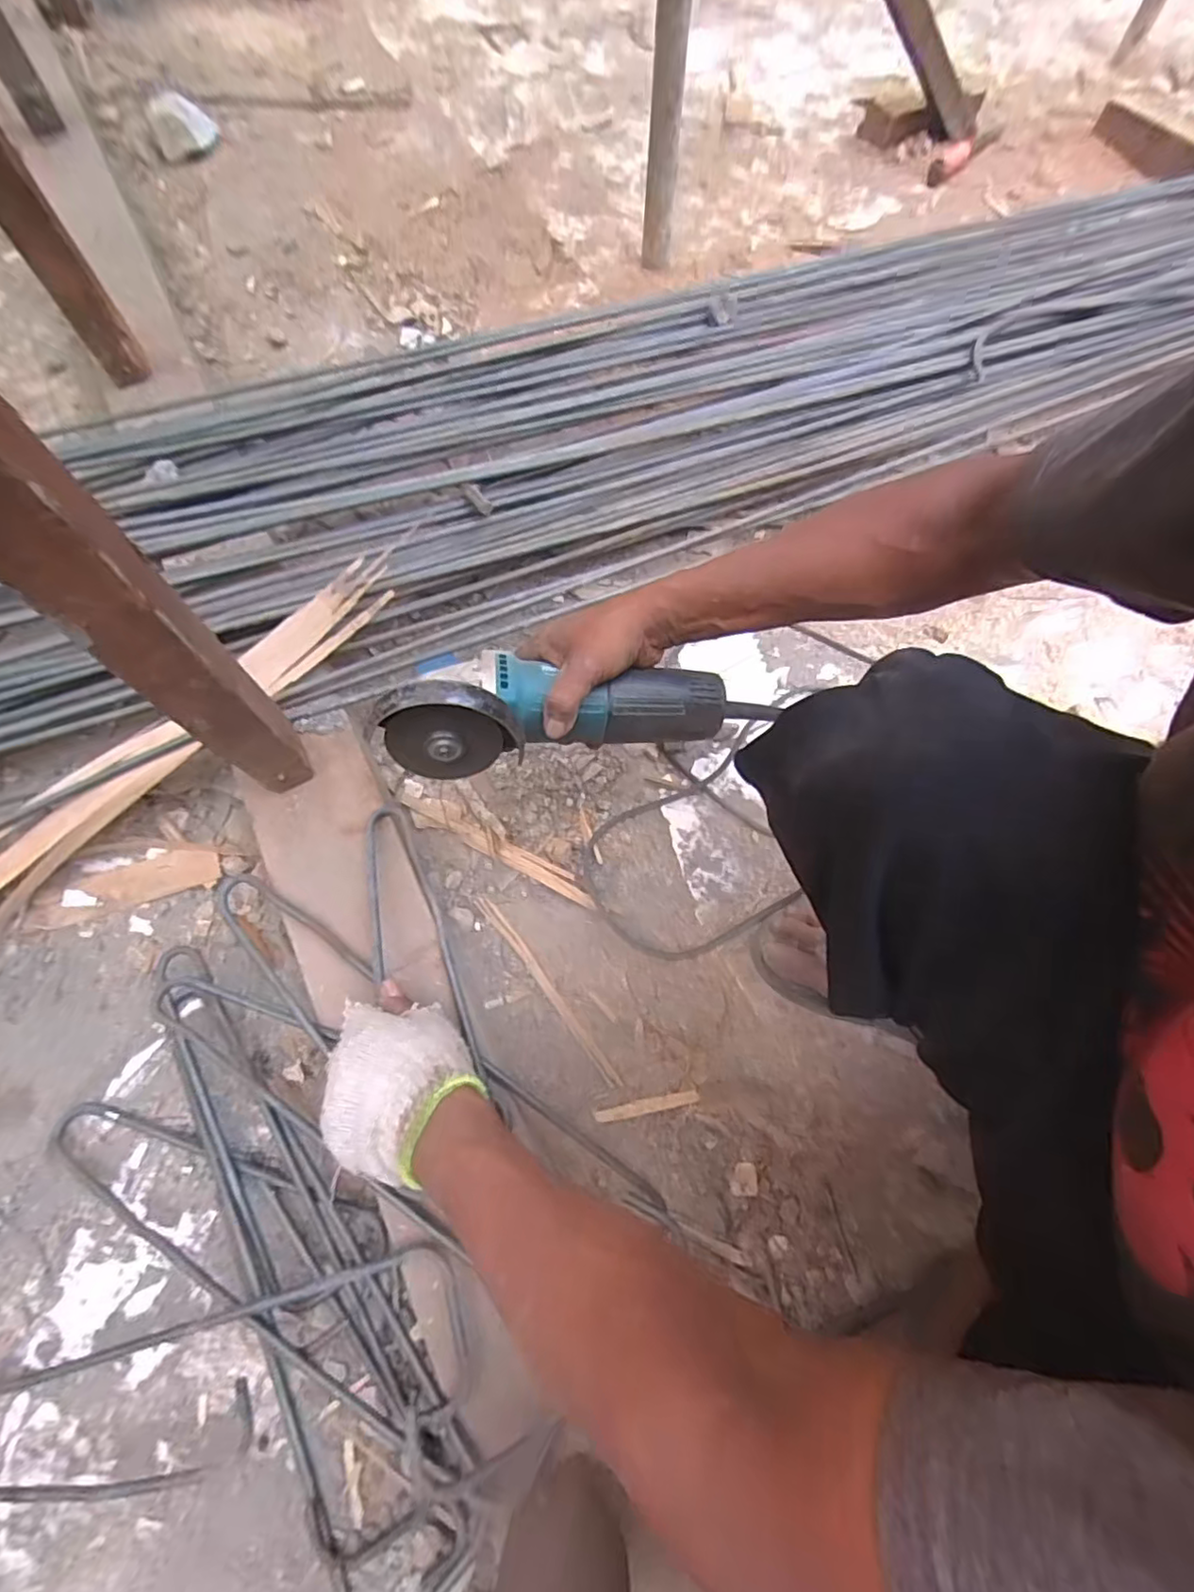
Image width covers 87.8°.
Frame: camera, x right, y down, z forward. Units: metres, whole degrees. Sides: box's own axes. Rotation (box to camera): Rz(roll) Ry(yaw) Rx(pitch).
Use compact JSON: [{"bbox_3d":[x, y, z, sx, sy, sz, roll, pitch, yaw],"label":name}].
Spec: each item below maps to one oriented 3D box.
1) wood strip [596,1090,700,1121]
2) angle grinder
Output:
[{"bbox_3d":[0.044,0.272,0.545,0.092,0.004,0.009,-8,68,-6],"label":"wood strip"},{"bbox_3d":[-0.007,-0.073,0.482,0.297,0.090,0.072,-3,67,-16],"label":"angle grinder"}]

